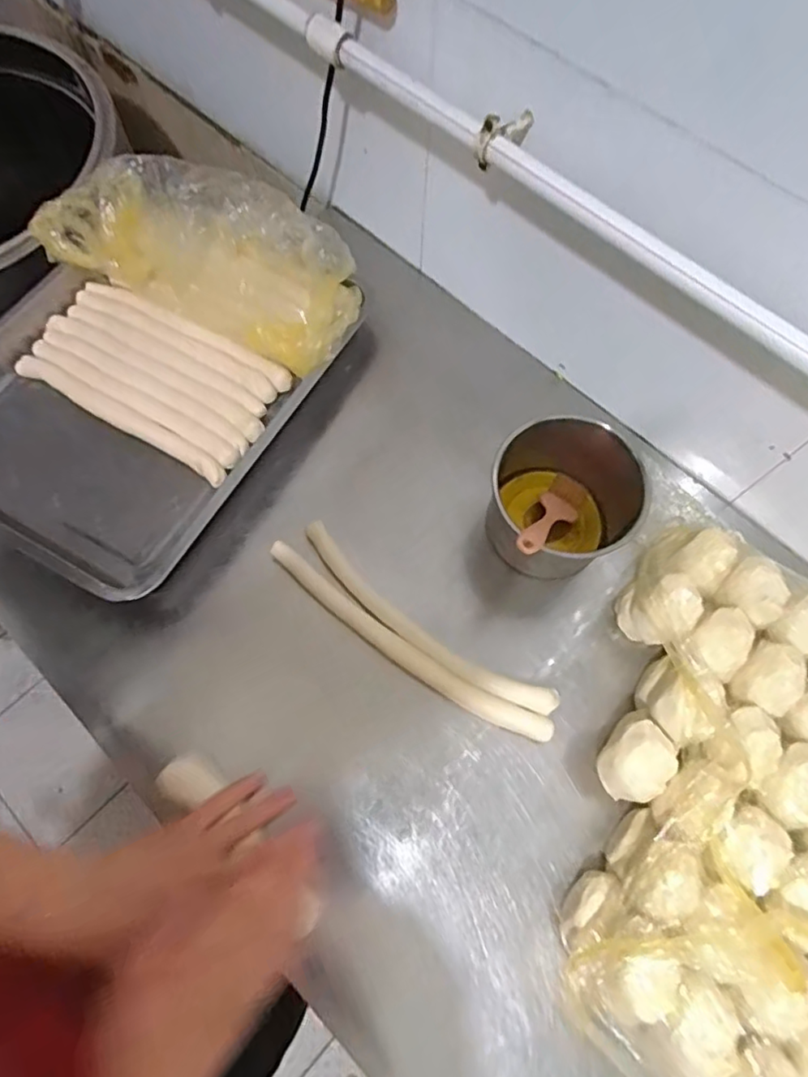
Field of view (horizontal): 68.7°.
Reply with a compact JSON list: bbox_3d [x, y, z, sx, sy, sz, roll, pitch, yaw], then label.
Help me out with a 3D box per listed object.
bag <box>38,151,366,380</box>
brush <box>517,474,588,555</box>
[{"bbox_3d":[-0.217,-0.311,0.650,0.374,0.115,0.151,24,70,8],"label":"bag"},{"bbox_3d":[0.133,-0.022,0.537,0.037,0.017,0.185,35,31,12],"label":"brush"}]

